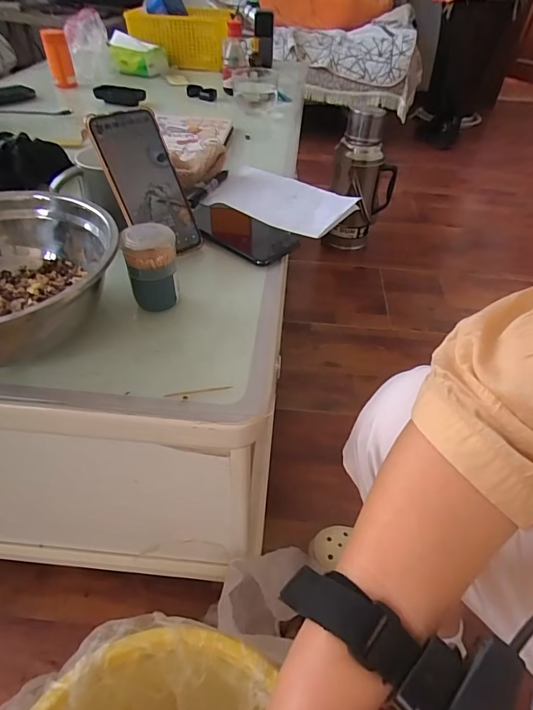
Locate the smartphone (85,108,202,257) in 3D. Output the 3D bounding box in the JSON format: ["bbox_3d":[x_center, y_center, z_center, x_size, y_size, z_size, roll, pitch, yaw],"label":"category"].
[{"bbox_3d":[-0.131,-0.186,0.463,0.075,0.154,0.011,-30,18,-28],"label":"smartphone"}]

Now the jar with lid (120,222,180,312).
[{"bbox_3d":[-0.109,-0.082,0.403,0.045,0.075,0.041,-9,46,-11],"label":"jar with lid"}]

